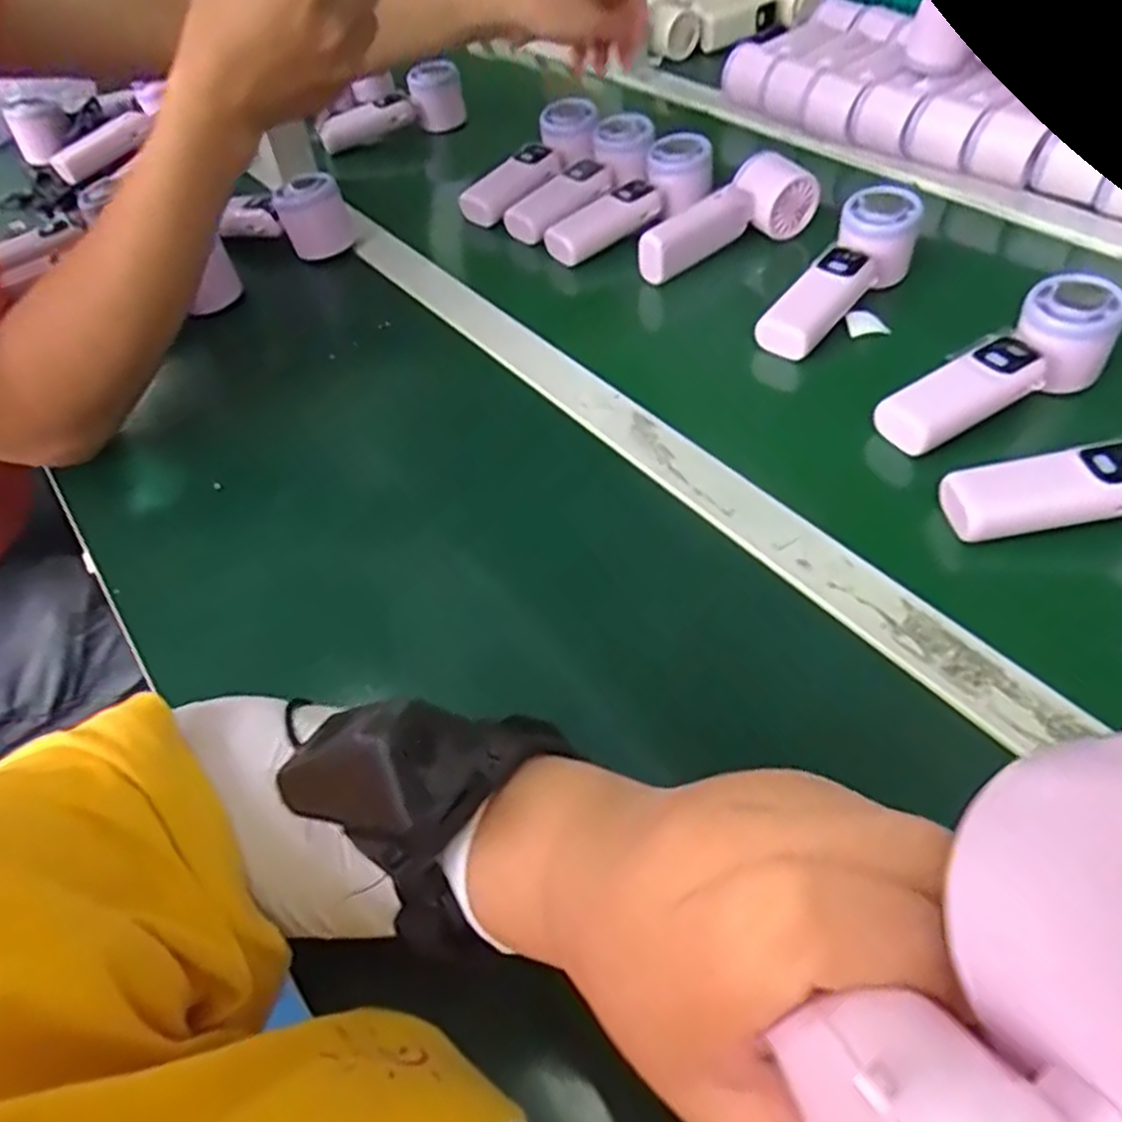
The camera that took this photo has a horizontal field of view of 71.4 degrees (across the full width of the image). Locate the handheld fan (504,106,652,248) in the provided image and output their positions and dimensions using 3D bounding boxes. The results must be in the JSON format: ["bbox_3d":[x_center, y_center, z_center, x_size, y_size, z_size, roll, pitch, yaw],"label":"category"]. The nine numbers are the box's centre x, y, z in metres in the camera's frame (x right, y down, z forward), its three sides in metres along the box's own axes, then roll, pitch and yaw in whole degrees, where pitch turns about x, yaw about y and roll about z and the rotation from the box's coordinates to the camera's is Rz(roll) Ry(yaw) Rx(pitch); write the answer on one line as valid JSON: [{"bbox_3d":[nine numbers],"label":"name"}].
[{"bbox_3d":[0.022,-0.340,0.705,0.165,0.038,0.050,-40,53,-4],"label":"handheld fan"}]

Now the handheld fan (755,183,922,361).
[{"bbox_3d":[0.206,-0.207,0.577,0.050,0.047,0.168,32,71,31],"label":"handheld fan"}]

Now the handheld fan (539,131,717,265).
[{"bbox_3d":[0.059,-0.308,0.672,0.167,0.041,0.045,-36,52,-9],"label":"handheld fan"}]

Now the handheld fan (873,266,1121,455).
[{"bbox_3d":[0.275,-0.116,0.495,0.169,0.048,0.049,-31,50,-5],"label":"handheld fan"}]

